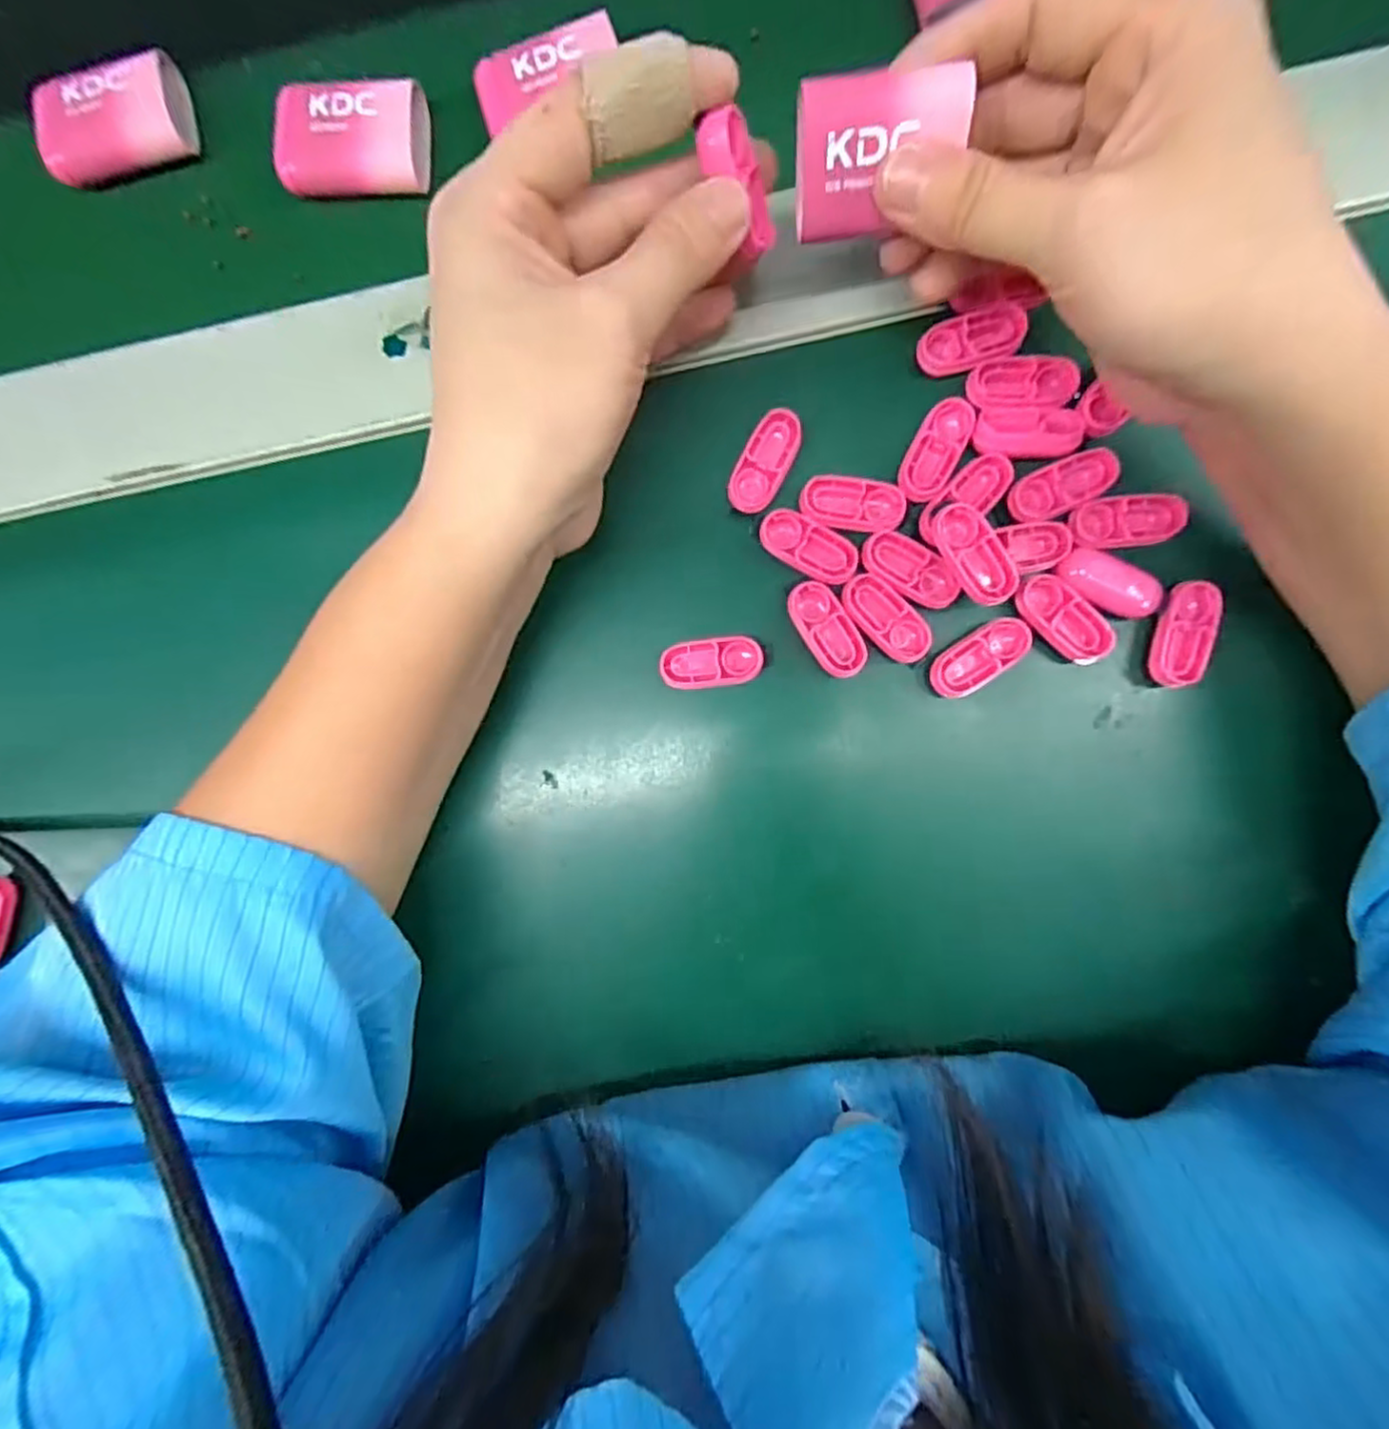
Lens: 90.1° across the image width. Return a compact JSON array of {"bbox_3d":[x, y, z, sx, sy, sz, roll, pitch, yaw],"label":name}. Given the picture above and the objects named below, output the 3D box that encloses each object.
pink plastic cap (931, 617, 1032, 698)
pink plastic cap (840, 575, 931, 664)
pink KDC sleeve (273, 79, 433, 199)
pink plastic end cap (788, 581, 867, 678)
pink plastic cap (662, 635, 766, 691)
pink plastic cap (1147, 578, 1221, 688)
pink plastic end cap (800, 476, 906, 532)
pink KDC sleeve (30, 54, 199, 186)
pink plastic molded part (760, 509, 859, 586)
[{"bbox_3d":[0.094,-0.019,0.230,0.034,0.009,0.016,-36,88,4],"label":"pink plastic cap"},{"bbox_3d":[0.063,-0.032,0.227,0.014,0.004,0.034,-45,88,4],"label":"pink plastic cap"},{"bbox_3d":[-0.118,-0.199,0.240,0.050,0.012,0.036,1,91,4],"label":"pink KDC sleeve"},{"bbox_3d":[0.044,-0.028,0.229,0.015,0.004,0.034,-30,89,4],"label":"pink plastic end cap"},{"bbox_3d":[0.006,-0.017,0.233,0.033,0.008,0.016,-6,90,4],"label":"pink plastic cap"},{"bbox_3d":[0.159,-0.026,0.225,0.016,0.006,0.034,14,92,4],"label":"pink plastic cap"},{"bbox_3d":[0.052,-0.069,0.228,0.033,0.004,0.016,9,91,4],"label":"pink plastic end cap"},{"bbox_3d":[-0.205,-0.211,0.245,0.048,0.016,0.035,-13,90,4],"label":"pink KDC sleeve"},{"bbox_3d":[0.038,-0.055,0.230,0.034,0.004,0.016,29,93,3],"label":"pink plastic molded part"}]

